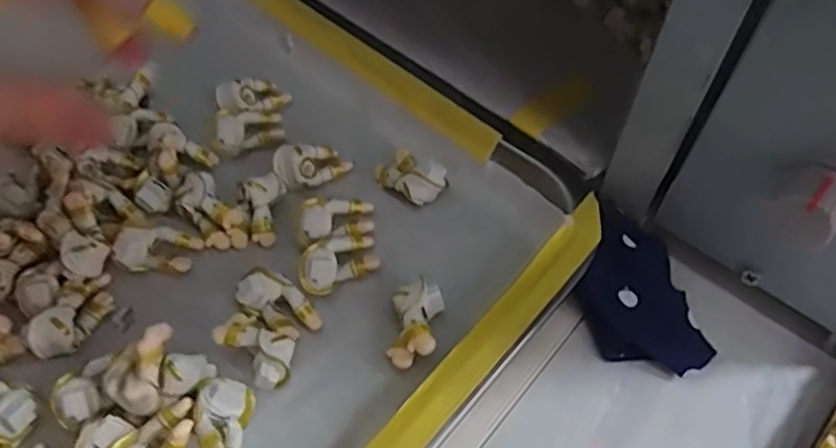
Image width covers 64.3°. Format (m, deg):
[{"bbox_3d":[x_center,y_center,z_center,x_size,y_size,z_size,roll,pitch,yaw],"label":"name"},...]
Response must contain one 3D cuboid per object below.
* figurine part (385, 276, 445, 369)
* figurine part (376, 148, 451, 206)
[{"bbox_3d":[-0.001,0.038,0.245,0.017,0.016,0.030,10,57,7],"label":"figurine part"},{"bbox_3d":[-0.004,-0.022,0.285,0.030,0.015,0.018,37,64,22],"label":"figurine part"}]

